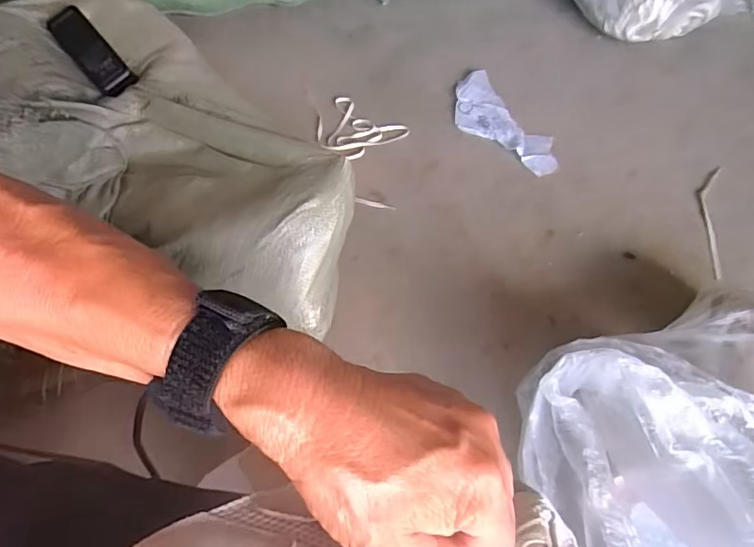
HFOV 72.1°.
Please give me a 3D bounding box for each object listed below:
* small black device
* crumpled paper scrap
[{"bbox_3d":[-0.420,-0.325,0.761,0.052,0.013,0.143,-39,98,13],"label":"small black device"},{"bbox_3d":[0.240,-0.293,1.009,0.121,0.024,0.296,-27,60,-18],"label":"crumpled paper scrap"}]

